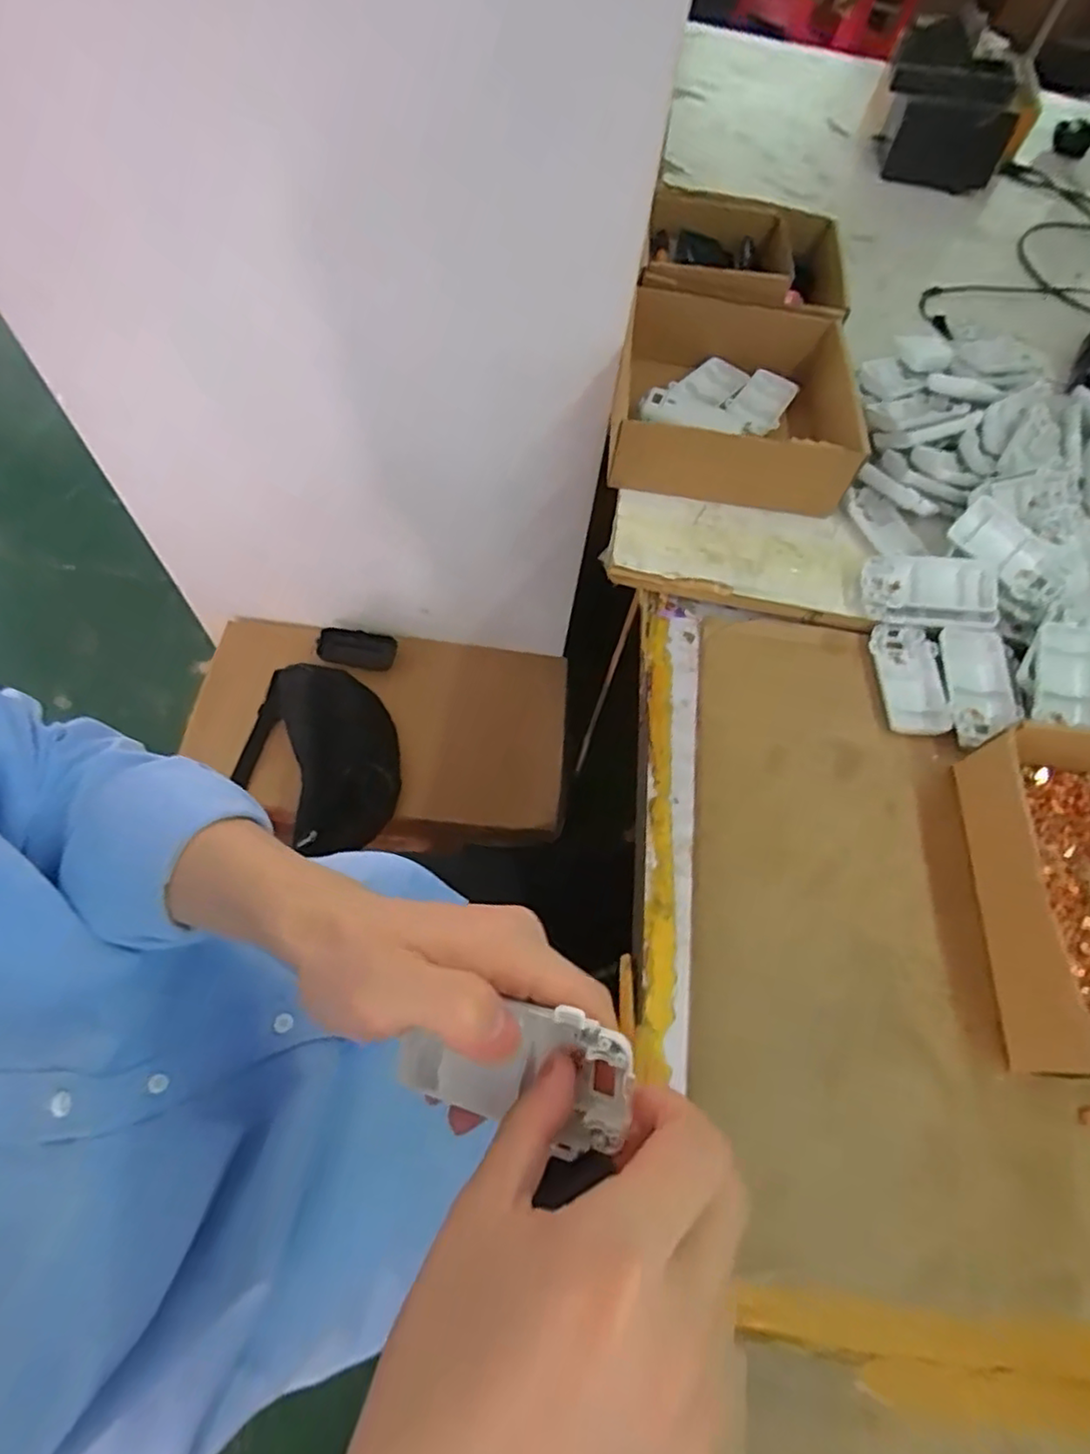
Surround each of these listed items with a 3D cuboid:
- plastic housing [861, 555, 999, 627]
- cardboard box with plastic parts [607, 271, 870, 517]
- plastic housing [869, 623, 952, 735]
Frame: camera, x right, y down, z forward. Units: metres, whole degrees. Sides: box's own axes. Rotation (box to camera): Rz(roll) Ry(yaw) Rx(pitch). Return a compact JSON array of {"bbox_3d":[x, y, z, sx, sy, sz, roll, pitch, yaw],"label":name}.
[{"bbox_3d":[0.306,-0.109,0.522,0.095,0.020,0.056,5,71,18],"label":"plastic housing"},{"bbox_3d":[0.170,-0.298,0.598,0.204,0.086,0.202,7,63,3],"label":"cardboard box with plastic parts"},{"bbox_3d":[0.283,-0.038,0.506,0.046,0.013,0.090,4,62,-3],"label":"plastic housing"}]

